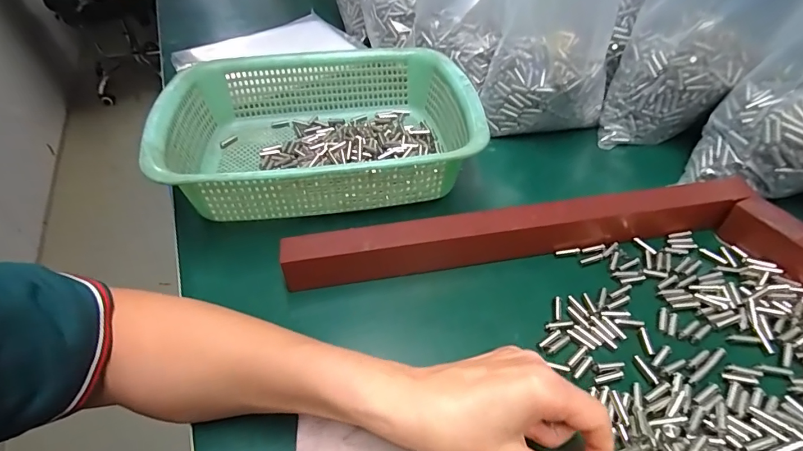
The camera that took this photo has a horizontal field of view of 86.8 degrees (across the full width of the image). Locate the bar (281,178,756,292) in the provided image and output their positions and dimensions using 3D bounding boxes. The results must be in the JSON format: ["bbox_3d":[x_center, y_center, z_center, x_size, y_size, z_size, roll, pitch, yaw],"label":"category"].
[{"bbox_3d":[0.096,0.005,0.355,0.379,0.042,0.026,-8,46,-4],"label":"bar"}]

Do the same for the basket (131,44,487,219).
[{"bbox_3d":[-0.077,-0.100,0.438,0.295,0.081,0.225,-10,46,-6],"label":"basket"}]

